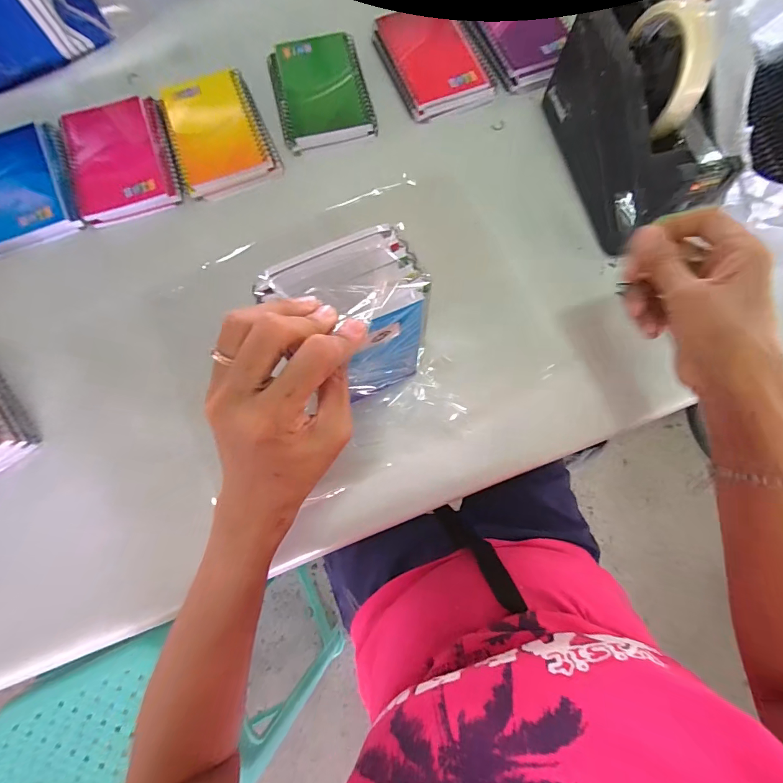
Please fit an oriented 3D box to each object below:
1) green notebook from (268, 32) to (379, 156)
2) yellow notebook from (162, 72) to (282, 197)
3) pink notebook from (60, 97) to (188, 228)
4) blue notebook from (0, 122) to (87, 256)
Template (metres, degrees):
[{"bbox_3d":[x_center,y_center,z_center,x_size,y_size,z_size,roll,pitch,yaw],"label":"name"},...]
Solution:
[{"bbox_3d":[-0.075,-0.320,0.398,0.095,0.017,0.127,-14,77,-3],"label":"green notebook"},{"bbox_3d":[-0.181,-0.271,0.385,0.095,0.012,0.138,-23,78,-5],"label":"yellow notebook"},{"bbox_3d":[-0.273,-0.237,0.373,0.099,0.018,0.134,-20,77,-5],"label":"pink notebook"},{"bbox_3d":[-0.366,-0.200,0.363,0.097,0.019,0.123,-21,77,-5],"label":"blue notebook"}]

